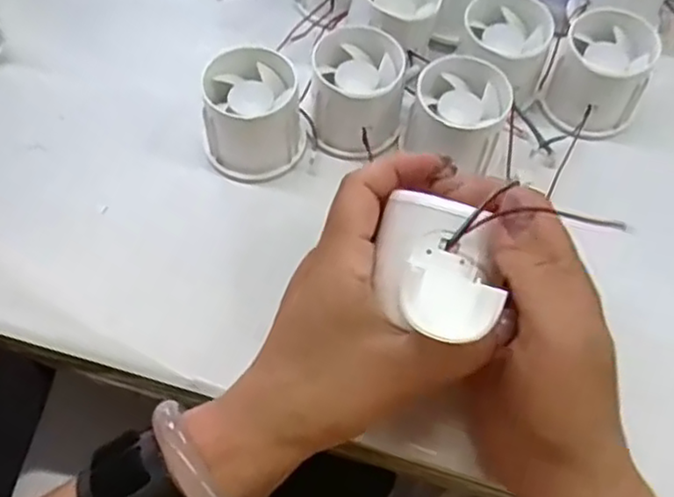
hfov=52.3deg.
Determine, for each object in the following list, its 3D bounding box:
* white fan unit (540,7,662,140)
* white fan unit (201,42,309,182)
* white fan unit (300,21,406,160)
[{"bbox_3d":[0.153,-0.101,0.400,0.055,0.046,0.059,21,63,9],"label":"white fan unit"},{"bbox_3d":[-0.047,-0.075,0.379,0.055,0.046,0.053,1,61,-2],"label":"white fan unit"},{"bbox_3d":[0.011,-0.087,0.389,0.052,0.047,0.060,8,61,2],"label":"white fan unit"}]

